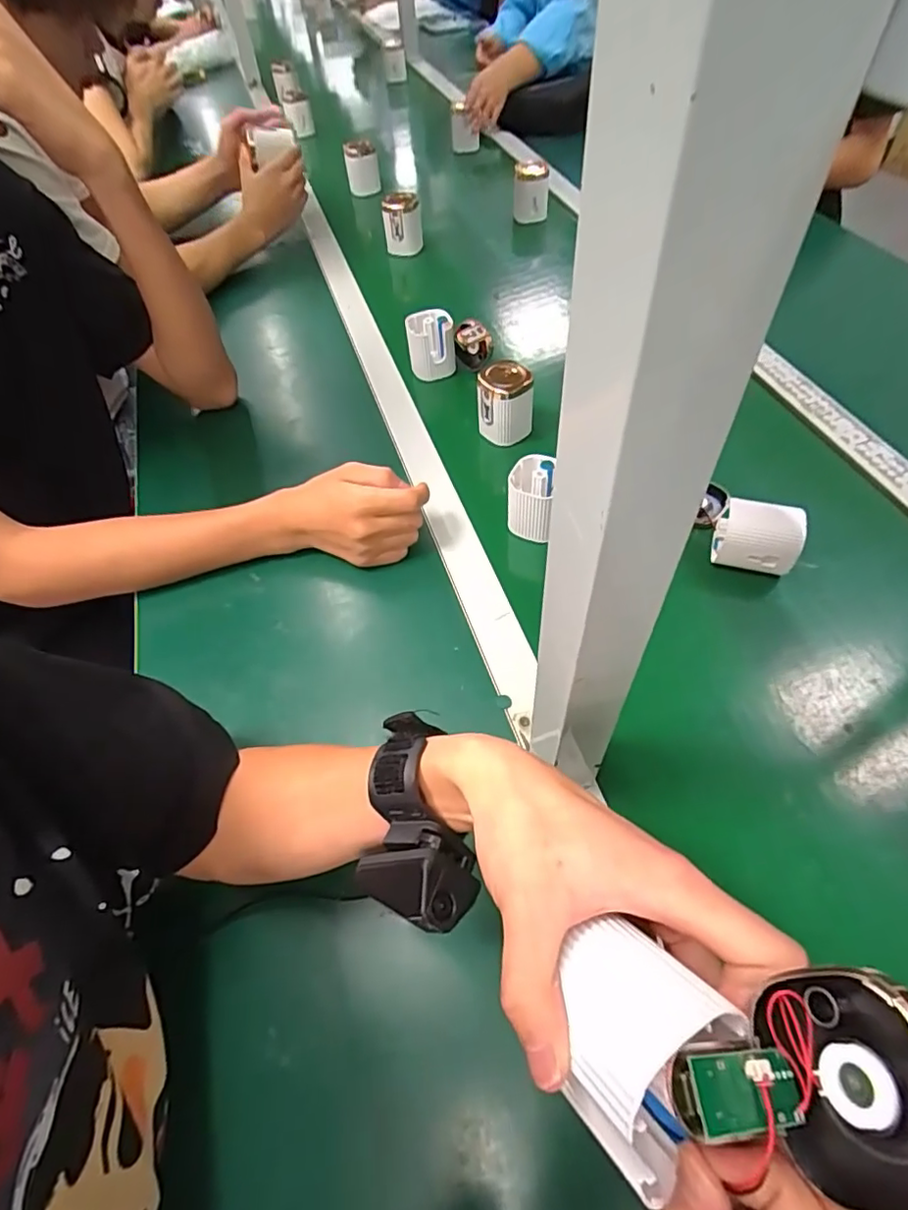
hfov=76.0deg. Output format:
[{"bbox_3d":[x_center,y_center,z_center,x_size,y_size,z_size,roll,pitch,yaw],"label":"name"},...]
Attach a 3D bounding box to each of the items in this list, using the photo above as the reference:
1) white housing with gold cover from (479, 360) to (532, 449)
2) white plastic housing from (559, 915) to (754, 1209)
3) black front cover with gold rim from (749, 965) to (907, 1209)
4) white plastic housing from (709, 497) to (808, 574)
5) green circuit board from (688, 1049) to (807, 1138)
[{"bbox_3d":[0.057,-0.227,0.656,0.059,0.078,0.058,0,55,4],"label":"white housing with gold cover"},{"bbox_3d":[0.056,0.138,0.188,0.052,0.039,0.061,-37,60,-20],"label":"white plastic housing"},{"bbox_3d":[0.111,0.131,0.157,0.019,0.050,0.053,23,44,-35],"label":"black front cover with gold rim"},{"bbox_3d":[0.273,-0.058,0.526,0.067,0.059,0.047,18,58,16],"label":"white plastic housing"},{"bbox_3d":[0.083,0.137,0.163,0.036,0.006,0.017,16,52,-22],"label":"green circuit board"}]

